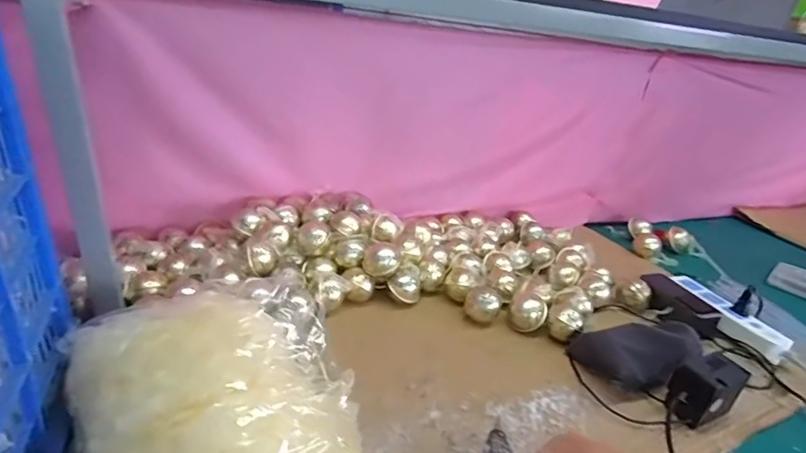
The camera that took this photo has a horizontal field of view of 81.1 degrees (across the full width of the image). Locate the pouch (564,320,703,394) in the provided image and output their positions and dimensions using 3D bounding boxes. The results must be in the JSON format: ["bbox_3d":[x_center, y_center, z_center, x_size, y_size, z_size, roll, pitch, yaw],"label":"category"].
[{"bbox_3d":[0.335,0.182,0.662,0.167,0.054,0.103,1,27,-11],"label":"pouch"}]

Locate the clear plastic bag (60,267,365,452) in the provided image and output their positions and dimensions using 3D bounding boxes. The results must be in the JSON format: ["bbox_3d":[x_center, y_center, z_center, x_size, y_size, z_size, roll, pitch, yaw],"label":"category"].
[{"bbox_3d":[-0.175,0.175,0.444,0.247,0.119,0.273,-8,30,-27],"label":"clear plastic bag"}]

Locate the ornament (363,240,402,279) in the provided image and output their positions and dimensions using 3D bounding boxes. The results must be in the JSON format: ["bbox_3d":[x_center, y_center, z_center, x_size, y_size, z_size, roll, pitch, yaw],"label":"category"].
[{"bbox_3d":[-0.033,0.052,0.737,0.056,0.043,0.046,5,26,-2],"label":"ornament"}]

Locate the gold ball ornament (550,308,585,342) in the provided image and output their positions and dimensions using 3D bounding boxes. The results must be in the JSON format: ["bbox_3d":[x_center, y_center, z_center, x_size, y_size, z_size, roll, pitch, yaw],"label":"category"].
[{"bbox_3d":[0.248,0.148,0.717,0.047,0.041,0.043,24,31,32],"label":"gold ball ornament"}]

